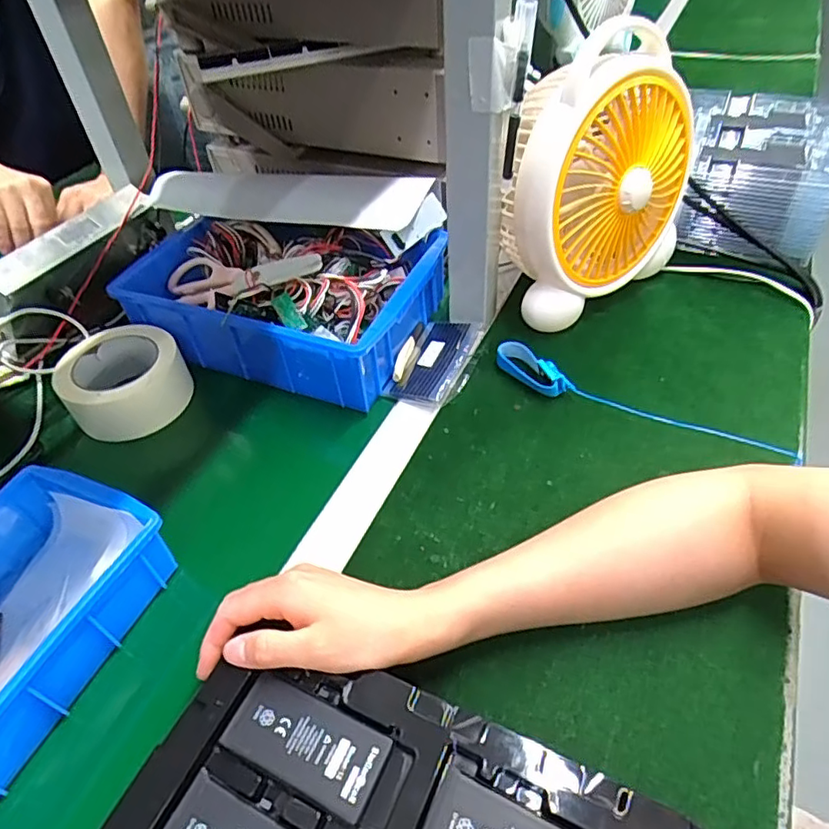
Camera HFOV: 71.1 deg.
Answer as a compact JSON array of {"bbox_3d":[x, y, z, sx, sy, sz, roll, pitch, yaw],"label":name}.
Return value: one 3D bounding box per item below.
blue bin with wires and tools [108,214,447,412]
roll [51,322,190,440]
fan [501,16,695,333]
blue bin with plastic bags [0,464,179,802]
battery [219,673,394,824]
[{"bbox_3d":[-0.135,-0.124,0.599,0.293,0.092,0.184,14,50,17],"label":"blue bin with wires and tools"},{"bbox_3d":[-0.278,-0.031,0.559,0.109,0.053,0.109,-2,47,2],"label":"roll"},{"bbox_3d":[0.178,-0.222,0.568,0.213,0.233,0.095,-34,53,-24],"label":"fan"},{"bbox_3d":[-0.279,0.137,0.387,0.141,0.054,0.196,15,50,17],"label":"blue bin with plastic bags"},{"bbox_3d":[-0.060,0.179,0.318,0.087,0.004,0.043,17,51,19],"label":"battery"}]

